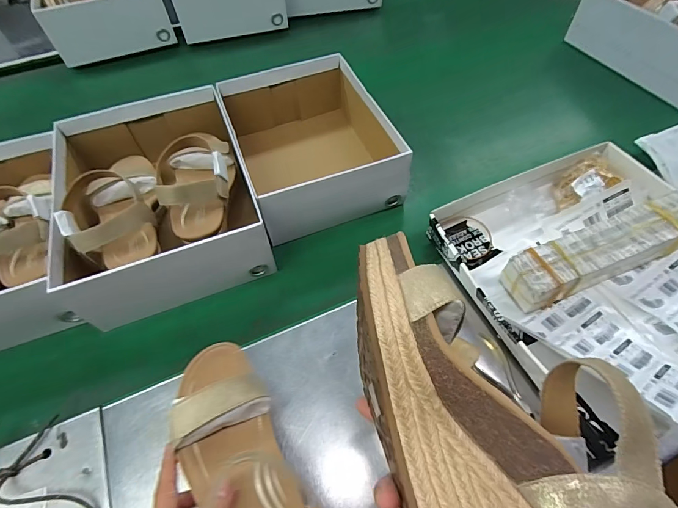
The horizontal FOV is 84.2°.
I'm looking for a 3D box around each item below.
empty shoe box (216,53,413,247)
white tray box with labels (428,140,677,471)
[{"bbox_3d":[-0.035,-0.179,0.585,0.229,0.100,0.265,-16,57,-9],"label":"empty shoe box"},{"bbox_3d":[0.321,0.017,0.464,0.320,0.057,0.326,-22,57,-12],"label":"white tray box with labels"}]

